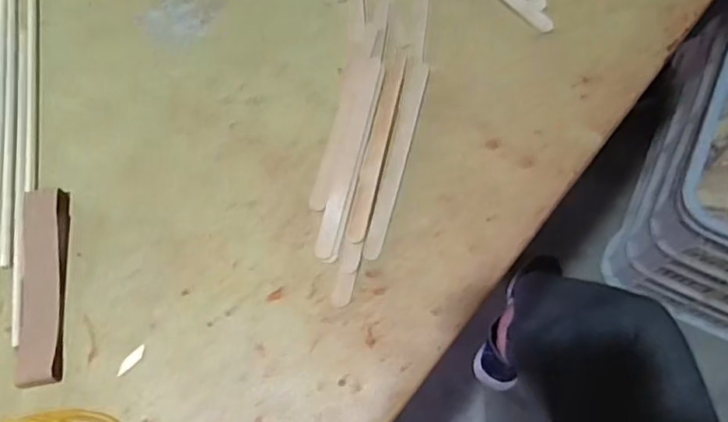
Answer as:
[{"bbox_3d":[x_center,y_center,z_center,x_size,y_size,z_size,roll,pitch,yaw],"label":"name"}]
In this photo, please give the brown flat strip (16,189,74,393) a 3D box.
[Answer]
[{"bbox_3d":[-0.164,0.036,0.305,0.022,0.008,0.101,-9,66,-3],"label":"brown flat strip"}]

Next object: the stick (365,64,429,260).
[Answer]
[{"bbox_3d":[0.019,-0.032,0.326,0.010,0.004,0.122,12,67,6],"label":"stick"}]

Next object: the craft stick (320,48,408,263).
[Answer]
[{"bbox_3d":[0.008,-0.039,0.330,0.011,0.004,0.119,10,67,5],"label":"craft stick"}]

